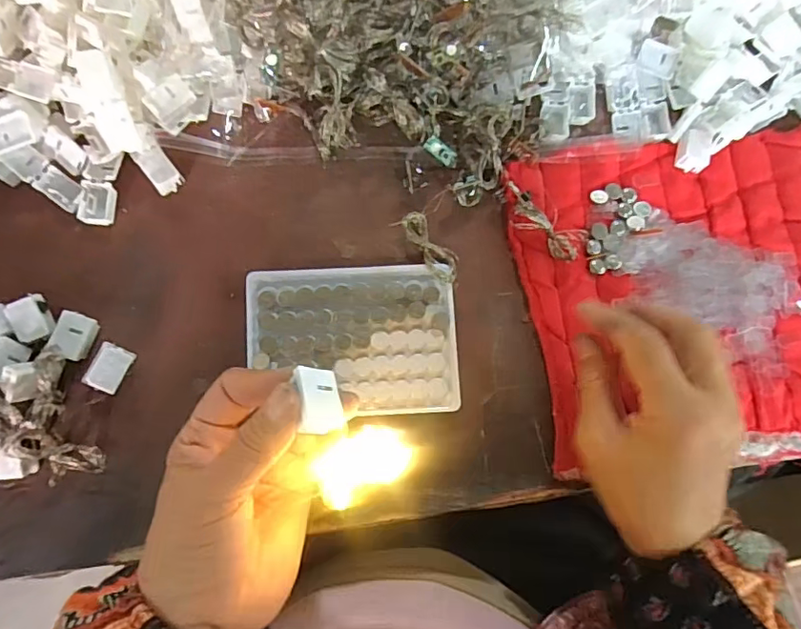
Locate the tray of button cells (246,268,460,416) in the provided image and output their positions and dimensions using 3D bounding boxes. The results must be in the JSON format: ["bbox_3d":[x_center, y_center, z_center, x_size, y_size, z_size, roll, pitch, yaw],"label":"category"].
[{"bbox_3d":[-0.029,0.016,0.337,0.129,0.007,0.092,-2,81,-3],"label":"tray of button cells"}]

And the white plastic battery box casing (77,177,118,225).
[{"bbox_3d":[-0.194,-0.071,0.342,0.020,0.008,0.026,8,81,-2],"label":"white plastic battery box casing"}]

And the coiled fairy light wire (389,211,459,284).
[{"bbox_3d":[0.019,-0.044,0.349,0.020,0.011,0.053,-39,85,-8],"label":"coiled fairy light wire"}]

